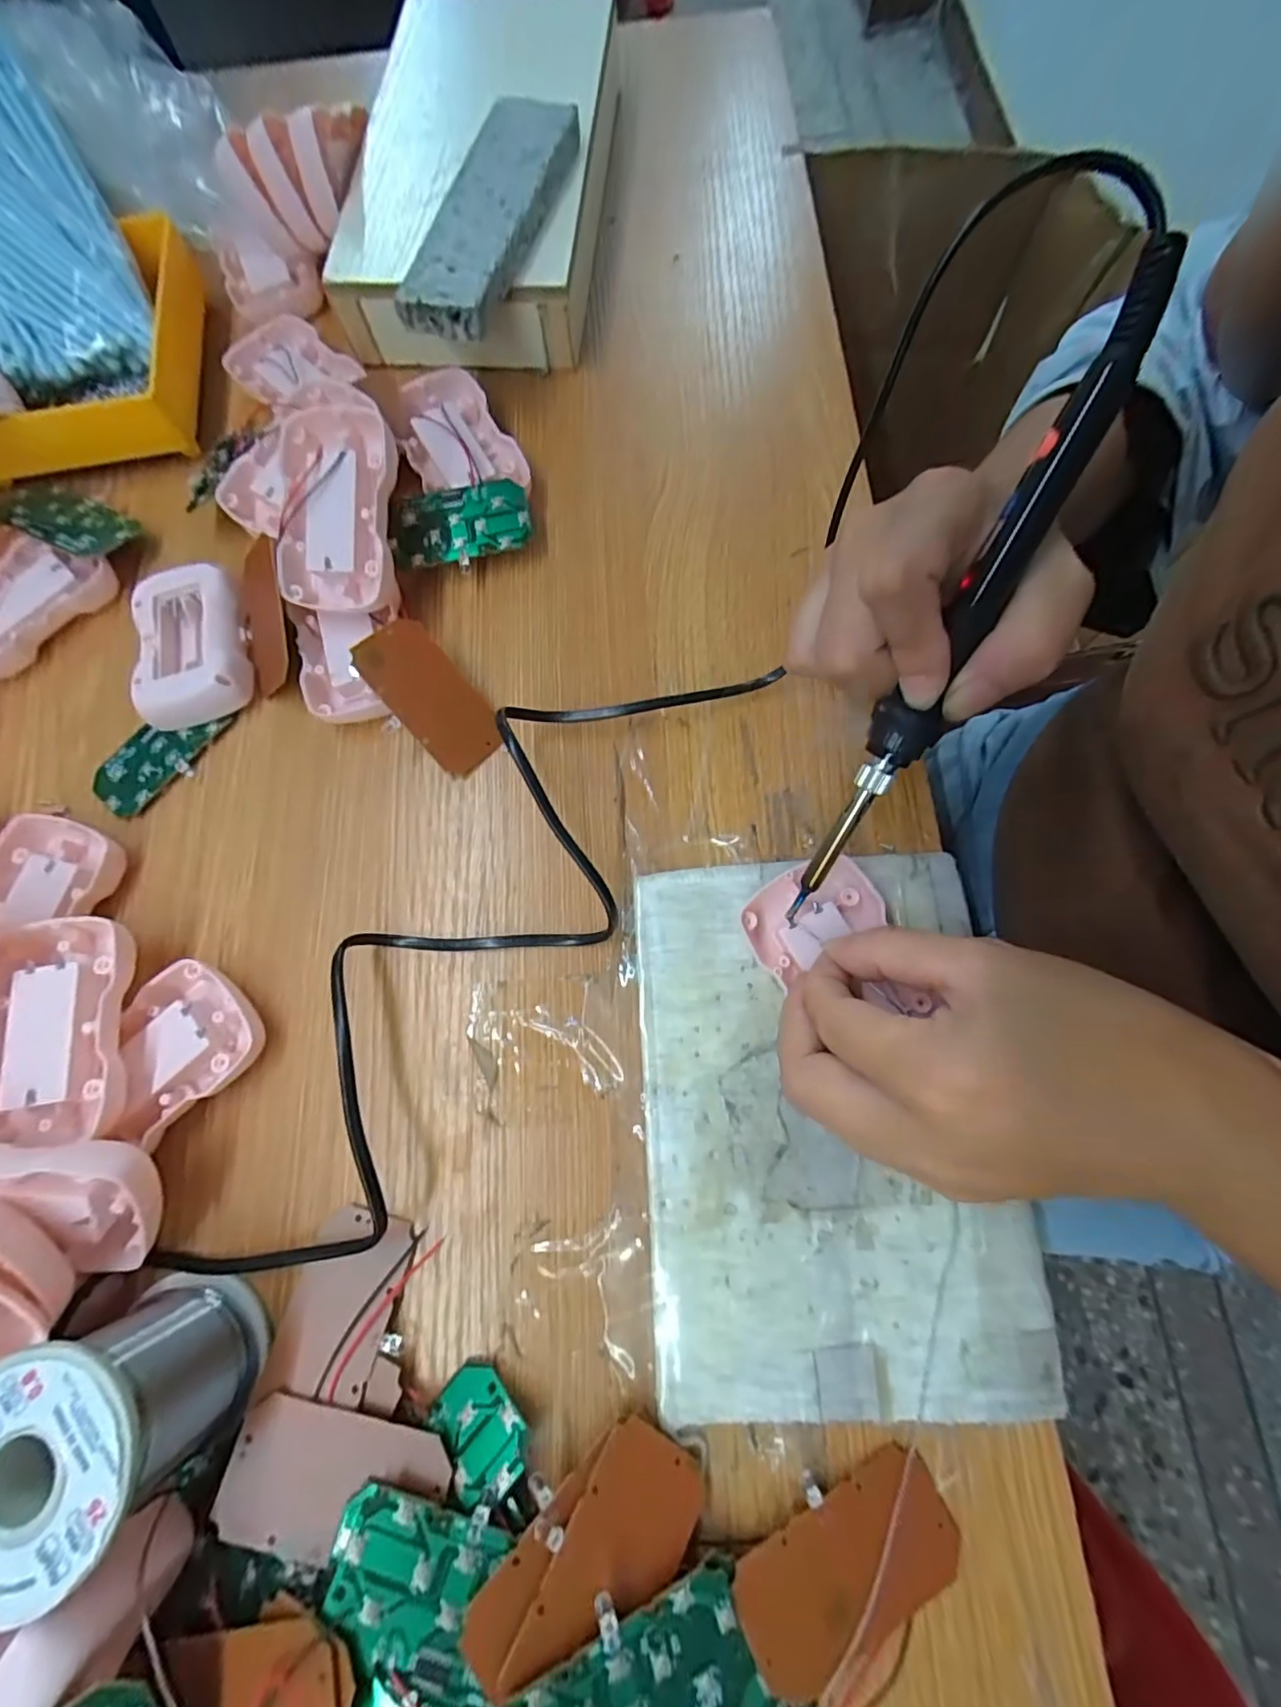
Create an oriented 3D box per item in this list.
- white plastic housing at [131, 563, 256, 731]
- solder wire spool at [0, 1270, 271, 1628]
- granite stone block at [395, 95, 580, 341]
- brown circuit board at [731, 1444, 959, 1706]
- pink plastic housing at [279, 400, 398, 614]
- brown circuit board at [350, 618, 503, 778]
[{"bbox_3d":[-0.227,-0.106,0.304,0.049,0.018,0.080,-16,74,-2],"label":"white plastic housing"},{"bbox_3d":[-0.174,0.184,0.199,0.058,0.063,0.060,43,80,13],"label":"solder wire spool"},{"bbox_3d":[-0.078,-0.334,0.316,0.049,0.023,0.149,18,76,7],"label":"granite stone block"},{"bbox_3d":[0.068,0.236,0.199,0.076,0.005,0.038,-27,73,-11],"label":"brown circuit board"},{"bbox_3d":[-0.145,-0.163,0.287,0.057,0.013,0.087,8,100,7],"label":"pink plastic housing"},{"bbox_3d":[-0.099,-0.075,0.289,0.037,0.008,0.075,-40,98,-9],"label":"brown circuit board"}]

